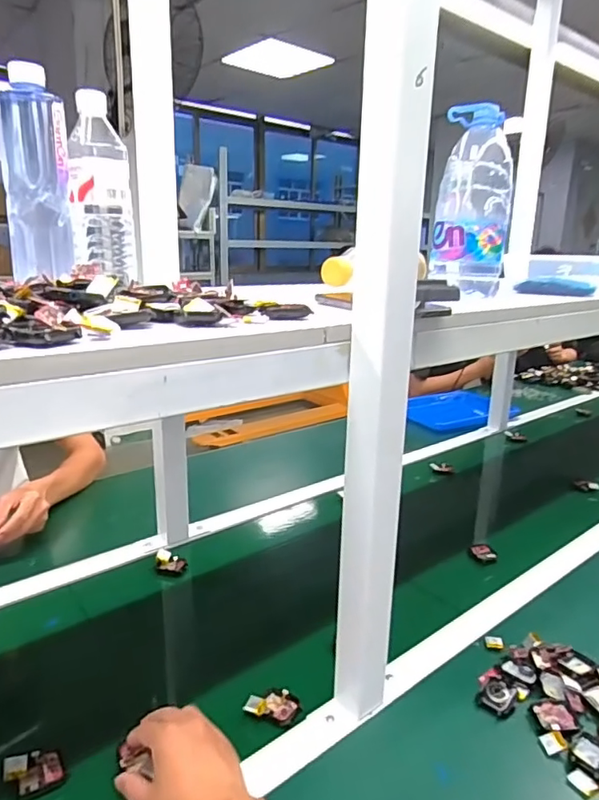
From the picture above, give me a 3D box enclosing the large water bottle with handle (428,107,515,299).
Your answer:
[{"bbox_3d":[0.234,-0.264,0.736,0.100,0.231,0.084,7,17,15],"label":"large water bottle with handle"}]

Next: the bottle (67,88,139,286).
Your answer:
[{"bbox_3d":[-0.230,-0.243,0.634,0.066,0.198,0.074,-2,17,-14],"label":"bottle"}]

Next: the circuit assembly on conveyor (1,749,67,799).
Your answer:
[{"bbox_3d":[-0.248,0.347,0.509,0.052,0.013,0.042,-6,18,-26],"label":"circuit assembly on conveyor"}]

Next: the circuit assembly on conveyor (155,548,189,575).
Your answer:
[{"bbox_3d":[-0.199,0.251,0.847,0.048,0.021,0.036,0,17,-8],"label":"circuit assembly on conveyor"}]

